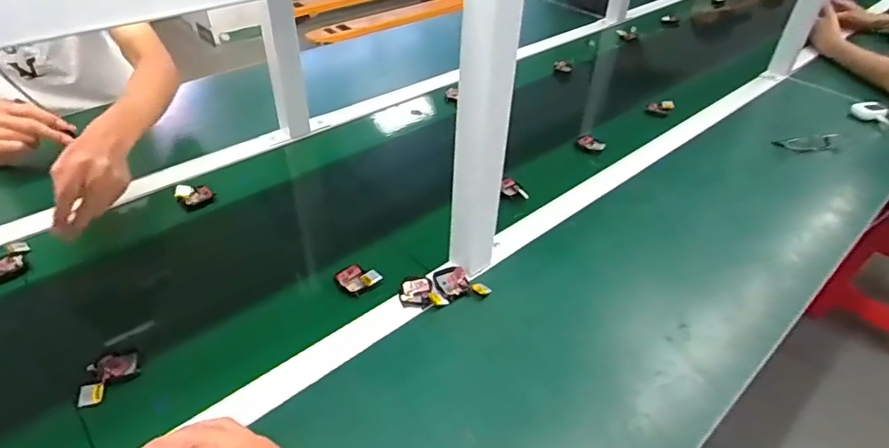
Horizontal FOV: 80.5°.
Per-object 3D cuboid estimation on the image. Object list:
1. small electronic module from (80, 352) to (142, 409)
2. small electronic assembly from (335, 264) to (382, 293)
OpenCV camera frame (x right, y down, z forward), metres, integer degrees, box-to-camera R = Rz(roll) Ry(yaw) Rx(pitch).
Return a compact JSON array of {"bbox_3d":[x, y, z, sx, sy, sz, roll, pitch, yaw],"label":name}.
[{"bbox_3d":[-0.347,0.156,0.537,0.036,0.015,0.063,21,43,21],"label":"small electronic module"},{"bbox_3d":[-0.107,0.066,0.651,0.046,0.012,0.043,-24,47,-28],"label":"small electronic assembly"}]

